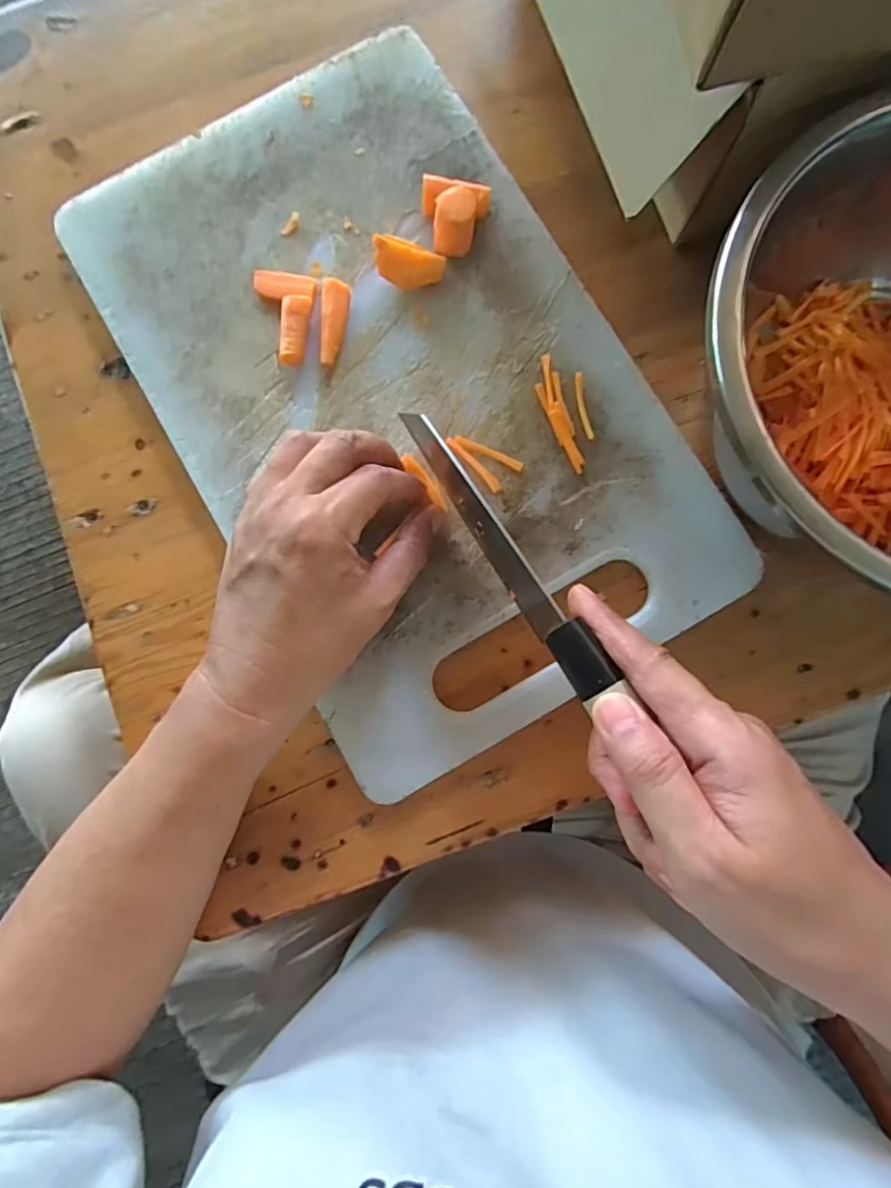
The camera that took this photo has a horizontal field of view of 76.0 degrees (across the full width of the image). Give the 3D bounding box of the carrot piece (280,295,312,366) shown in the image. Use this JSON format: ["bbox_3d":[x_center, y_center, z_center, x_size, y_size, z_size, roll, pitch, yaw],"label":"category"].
[{"bbox_3d":[-0.085,-0.150,0.324,0.014,0.014,0.039,5,85,0],"label":"carrot piece"}]

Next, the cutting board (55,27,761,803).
[{"bbox_3d":[-0.030,-0.118,0.320,0.236,0.018,0.400,-29,86,-2],"label":"cutting board"}]

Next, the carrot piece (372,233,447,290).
[{"bbox_3d":[-0.020,-0.186,0.323,0.038,0.021,0.022,6,85,0],"label":"carrot piece"}]

